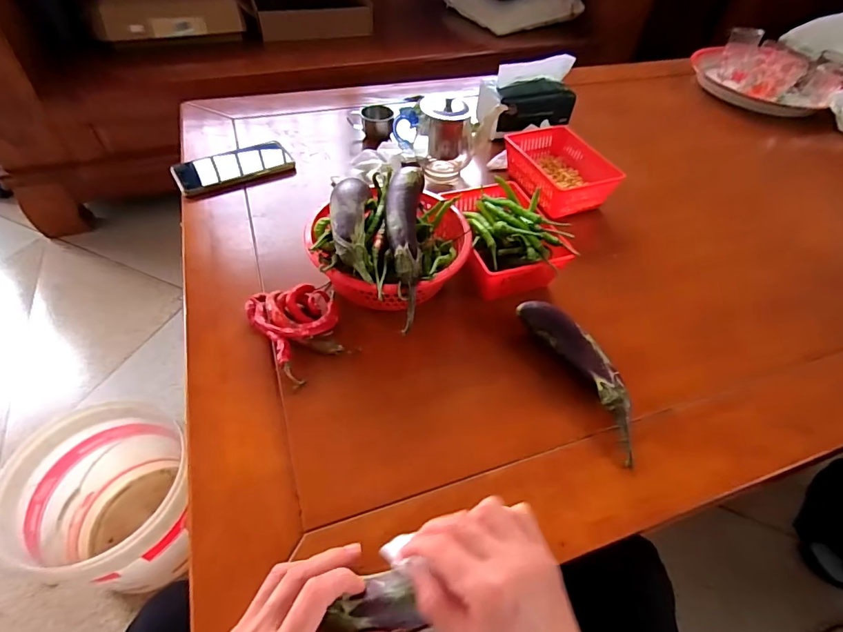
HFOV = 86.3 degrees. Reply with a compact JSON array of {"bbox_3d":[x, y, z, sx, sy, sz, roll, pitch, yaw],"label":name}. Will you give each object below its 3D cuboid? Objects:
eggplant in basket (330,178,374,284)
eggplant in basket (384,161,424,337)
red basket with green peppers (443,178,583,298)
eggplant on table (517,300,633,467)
[{"bbox_3d":[-0.072,-0.095,0.459,0.039,0.034,0.136,-2,50,-7],"label":"eggplant in basket"},{"bbox_3d":[-0.016,-0.078,0.460,0.039,0.034,0.183,1,64,-5],"label":"eggplant in basket"},{"bbox_3d":[0.105,-0.097,0.538,0.118,0.078,0.162,-6,50,-11],"label":"red basket with green peppers"},{"bbox_3d":[0.166,0.052,0.450,0.055,0.036,0.179,-22,55,-22],"label":"eggplant on table"}]

